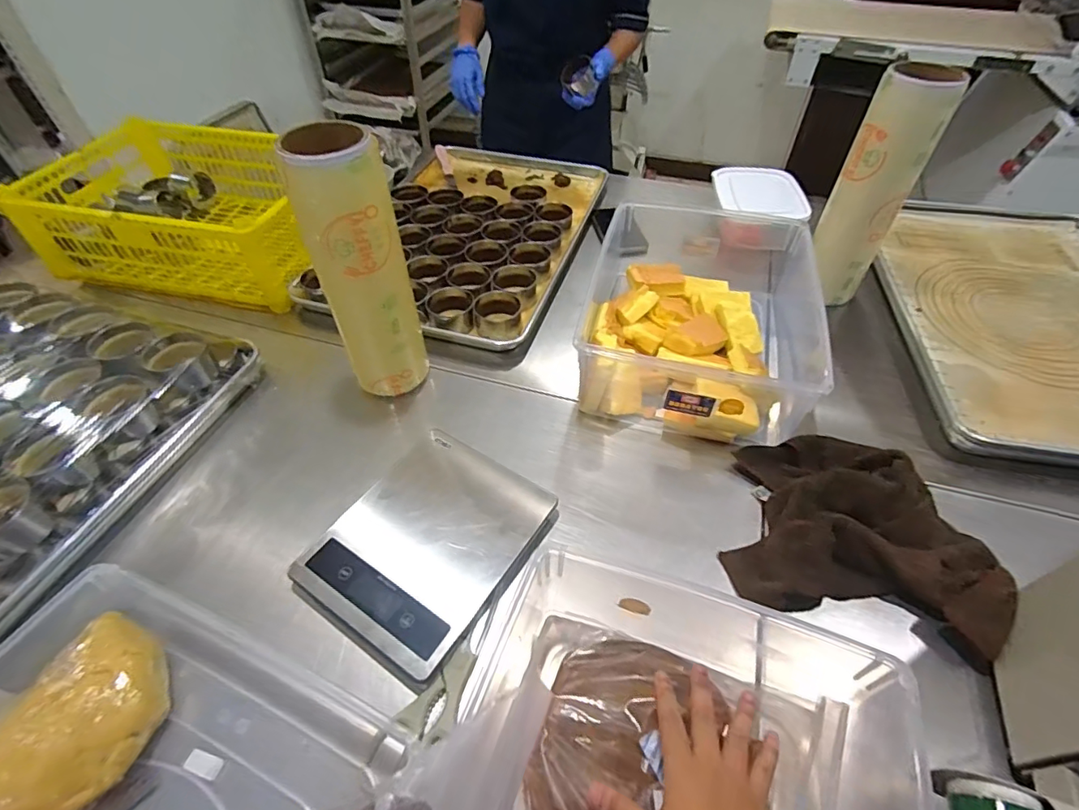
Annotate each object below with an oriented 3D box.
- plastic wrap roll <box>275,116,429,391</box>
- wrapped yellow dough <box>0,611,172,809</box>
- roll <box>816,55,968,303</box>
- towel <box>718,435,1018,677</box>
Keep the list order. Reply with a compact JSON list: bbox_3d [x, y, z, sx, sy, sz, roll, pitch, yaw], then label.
[{"bbox_3d":[-0.203,-0.145,0.607,0.099,0.320,0.089,-14,50,-12],"label":"plastic wrap roll"},{"bbox_3d":[-0.371,0.258,0.416,0.099,0.075,0.152,16,50,14],"label":"wrapped yellow dough"},{"bbox_3d":[0.470,-0.298,0.737,0.098,0.299,0.092,25,53,20],"label":"roll"},{"bbox_3d":[0.323,0.122,0.536,0.227,0.054,0.209,15,50,13],"label":"towel"}]

